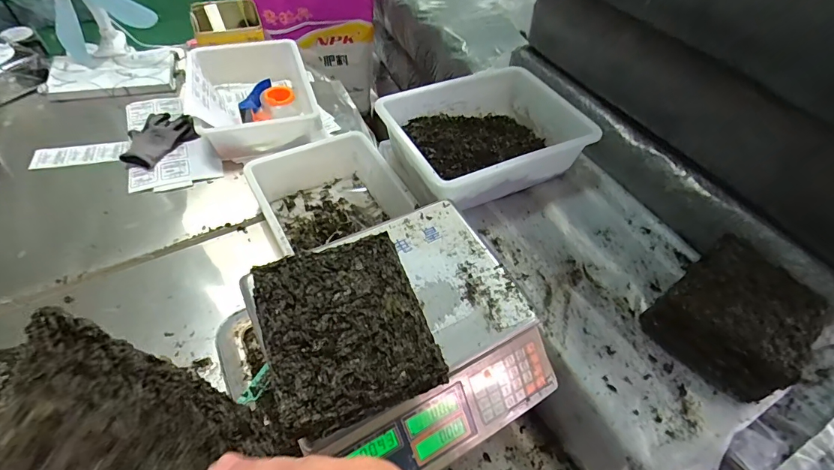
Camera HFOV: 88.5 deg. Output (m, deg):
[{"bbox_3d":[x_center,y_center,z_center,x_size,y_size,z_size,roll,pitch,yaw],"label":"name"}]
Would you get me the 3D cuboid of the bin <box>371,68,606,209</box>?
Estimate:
[{"bbox_3d":[0.129,-0.197,0.871,0.357,0.112,0.265,-21,57,-21],"label":"bin"}]

